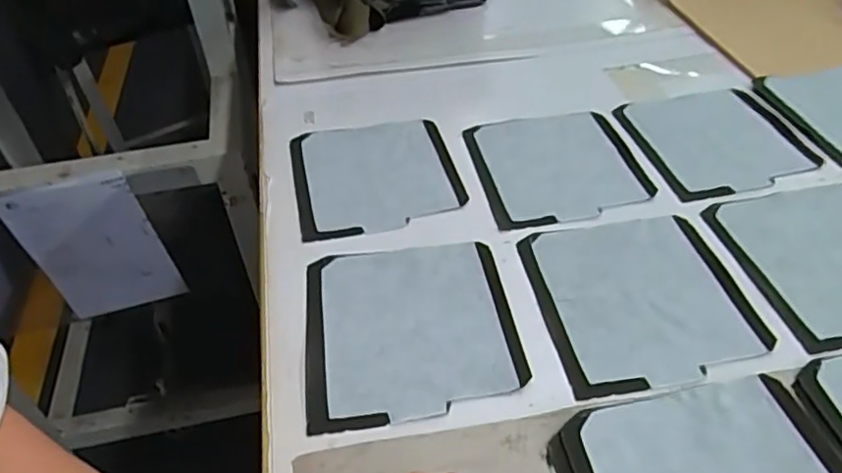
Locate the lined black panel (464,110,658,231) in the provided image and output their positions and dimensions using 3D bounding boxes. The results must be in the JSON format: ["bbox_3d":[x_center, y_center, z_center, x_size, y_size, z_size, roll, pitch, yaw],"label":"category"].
[{"bbox_3d":[0.108,-0.059,0.510,0.127,0.005,0.131,-9,42,-6],"label":"lined black panel"}]

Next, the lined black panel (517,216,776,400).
[{"bbox_3d":[0.140,0.038,0.407,0.124,0.006,0.133,-7,42,-5],"label":"lined black panel"}]

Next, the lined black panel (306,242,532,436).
[{"bbox_3d":[-0.006,0.056,0.395,0.128,0.009,0.130,-7,42,-4],"label":"lined black panel"}]

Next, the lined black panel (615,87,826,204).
[{"bbox_3d":[0.247,-0.080,0.527,0.130,0.008,0.133,-8,42,-5],"label":"lined black panel"}]

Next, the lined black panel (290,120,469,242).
[{"bbox_3d":[-0.037,-0.051,0.508,0.125,0.010,0.130,-10,43,-8],"label":"lined black panel"}]

